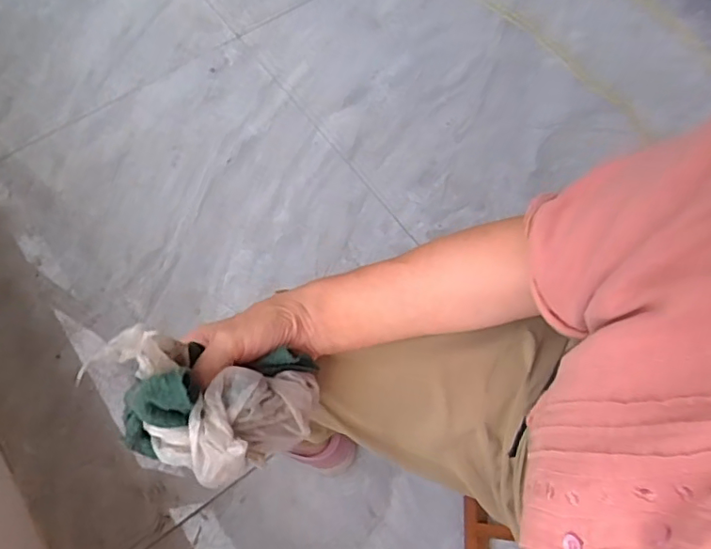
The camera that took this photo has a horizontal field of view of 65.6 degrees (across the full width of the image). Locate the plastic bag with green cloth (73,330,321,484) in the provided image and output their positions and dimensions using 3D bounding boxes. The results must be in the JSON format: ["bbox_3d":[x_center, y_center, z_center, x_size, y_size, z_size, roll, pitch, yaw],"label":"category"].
[{"bbox_3d":[-0.098,0.090,0.370,0.133,0.081,0.090,2,68,1],"label":"plastic bag with green cloth"}]

